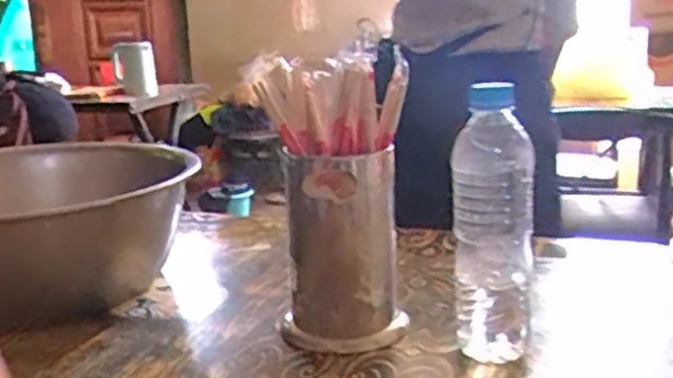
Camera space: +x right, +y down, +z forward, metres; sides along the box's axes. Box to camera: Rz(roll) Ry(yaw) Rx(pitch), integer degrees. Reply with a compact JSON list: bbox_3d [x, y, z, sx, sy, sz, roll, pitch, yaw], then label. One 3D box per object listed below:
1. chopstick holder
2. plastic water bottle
[{"bbox_3d":[-0.007,0.008,0.643,0.120,0.250,0.111,-4,13,-10],"label":"chopstick holder"},{"bbox_3d":[0.128,0.030,0.582,0.062,0.225,0.054,1,13,14],"label":"plastic water bottle"}]

